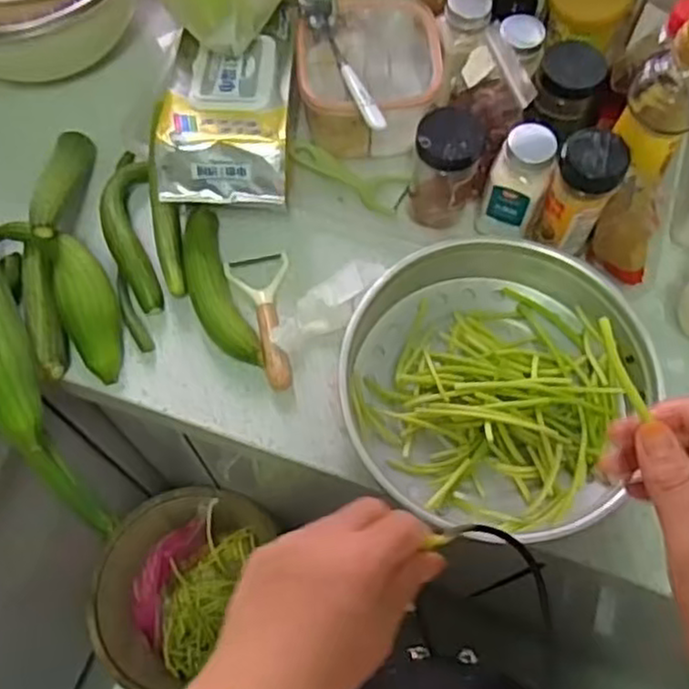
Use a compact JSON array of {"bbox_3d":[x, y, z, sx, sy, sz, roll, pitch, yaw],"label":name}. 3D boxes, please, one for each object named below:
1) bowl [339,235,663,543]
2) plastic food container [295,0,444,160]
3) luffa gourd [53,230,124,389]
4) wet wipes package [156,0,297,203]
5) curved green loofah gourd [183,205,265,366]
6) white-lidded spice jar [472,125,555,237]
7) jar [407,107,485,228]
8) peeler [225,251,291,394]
[{"bbox_3d":[0.128,0.034,0.609,0.249,0.064,0.244,0,66,0],"label":"bowl"},{"bbox_3d":[0.024,-0.271,0.729,0.136,0.091,0.147,1,66,1],"label":"plastic food container"},{"bbox_3d":[-0.228,-0.032,0.640,0.050,0.040,0.137,-18,83,-8],"label":"luffa gourd"},{"bbox_3d":[-0.106,-0.233,0.673,0.116,0.048,0.223,1,67,-1],"label":"wet wipes package"},{"bbox_3d":[-0.119,-0.052,0.665,0.045,0.034,0.168,-19,67,-8],"label":"curved green loofah gourd"},{"bbox_3d":[0.157,-0.143,0.656,0.051,0.112,0.047,0,66,0],"label":"white-lidded spice jar"},{"bbox_3d":[0.091,-0.162,0.666,0.057,0.118,0.052,11,66,5],"label":"jar"},{"bbox_3d":[-0.075,-0.024,0.659,0.058,0.023,0.141,-8,66,-3],"label":"peeler"}]

